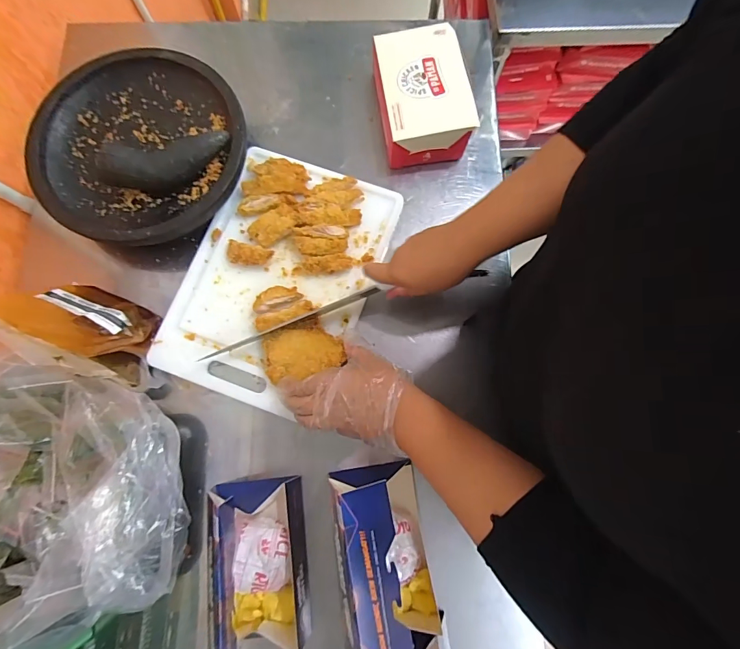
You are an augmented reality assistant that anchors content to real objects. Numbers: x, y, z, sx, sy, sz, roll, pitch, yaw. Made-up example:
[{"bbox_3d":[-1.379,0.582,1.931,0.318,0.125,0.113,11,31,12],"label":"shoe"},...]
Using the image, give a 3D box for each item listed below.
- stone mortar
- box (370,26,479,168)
[{"bbox_3d":[-0.322,-0.253,0.564,0.288,0.073,0.292,-18,78,-3],"label":"stone mortar"},{"bbox_3d":[0.073,-0.329,0.586,0.124,0.079,0.182,-11,78,-2],"label":"box"}]

